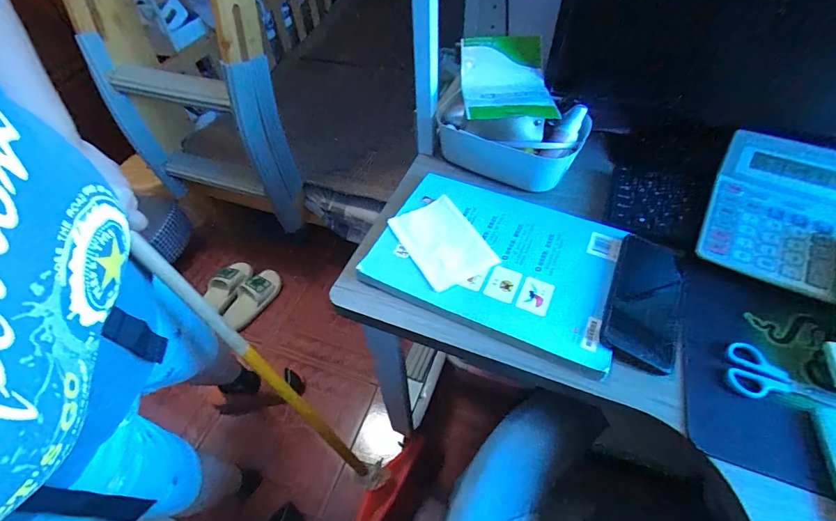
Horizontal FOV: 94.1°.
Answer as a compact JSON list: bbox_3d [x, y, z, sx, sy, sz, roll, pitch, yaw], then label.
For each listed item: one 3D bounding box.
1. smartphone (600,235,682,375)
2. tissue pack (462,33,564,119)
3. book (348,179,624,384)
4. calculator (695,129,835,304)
[{"bbox_3d":[0.260,0.040,0.444,0.072,0.004,0.167,21,56,16],"label":"smartphone"},{"bbox_3d":[0.122,-0.254,0.539,0.120,0.042,0.169,-2,51,2],"label":"tissue pack"},{"bbox_3d":[0.098,-0.008,0.490,0.287,0.013,0.211,21,56,17],"label":"book"},{"bbox_3d":[0.453,-0.058,0.474,0.164,0.071,0.202,24,57,19],"label":"calculator"}]

